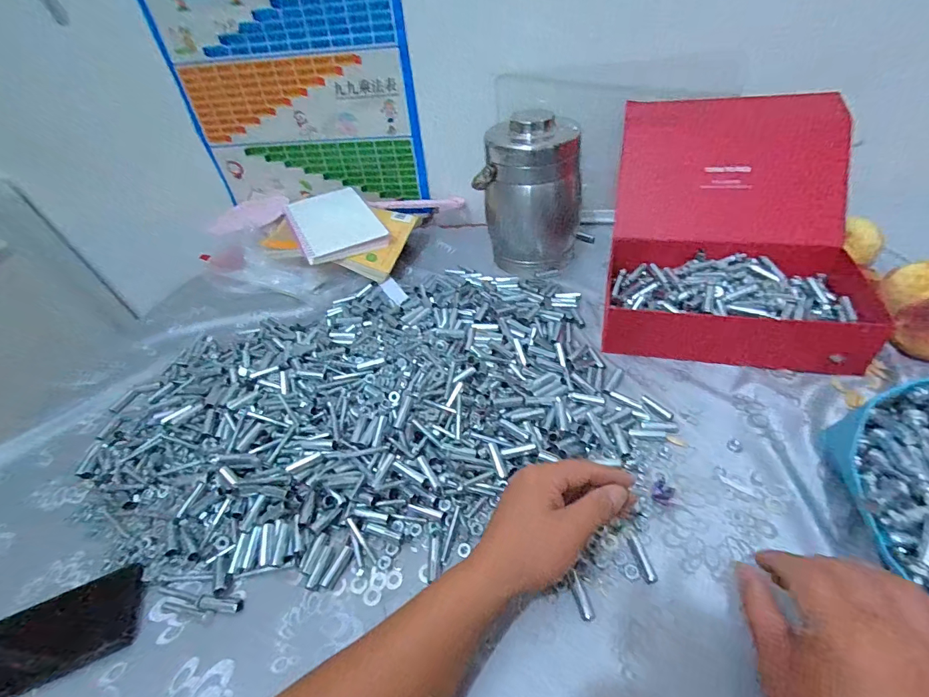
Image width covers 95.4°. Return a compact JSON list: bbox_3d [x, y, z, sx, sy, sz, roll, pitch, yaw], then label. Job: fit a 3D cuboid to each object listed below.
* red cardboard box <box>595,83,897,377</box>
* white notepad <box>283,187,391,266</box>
[{"bbox_3d":[0.372,-0.183,0.600,0.292,0.196,0.376,7,46,15],"label":"red cardboard box"},{"bbox_3d":[-0.250,-0.238,0.798,0.142,0.021,0.213,-26,54,-16],"label":"white notepad"}]

